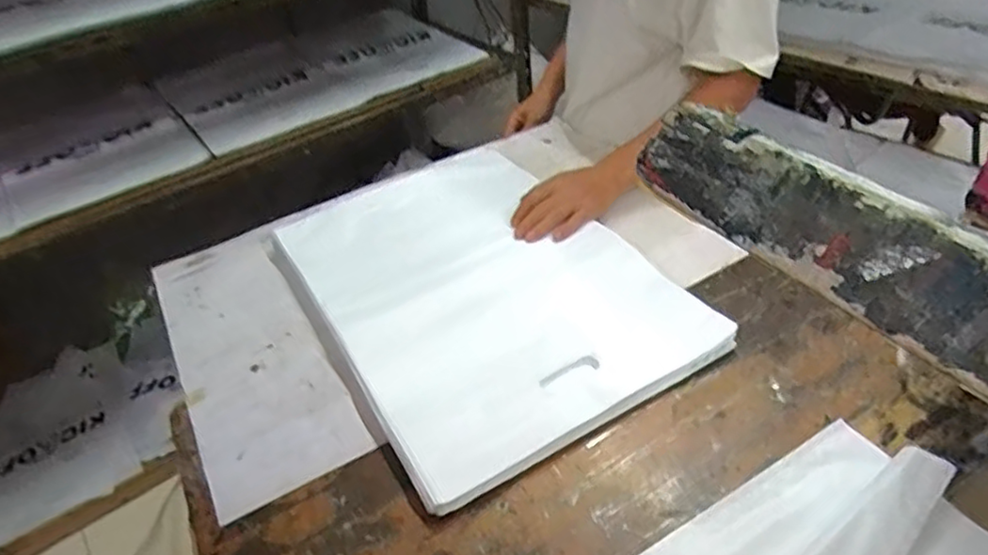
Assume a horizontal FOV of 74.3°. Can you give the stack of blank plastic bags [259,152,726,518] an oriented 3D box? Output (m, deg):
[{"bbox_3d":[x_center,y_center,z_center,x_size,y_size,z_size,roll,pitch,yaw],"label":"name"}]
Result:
[{"bbox_3d":[-0.037,0.000,0.779,0.345,0.035,0.503,-26,42,-22],"label":"stack of blank plastic bags"}]

